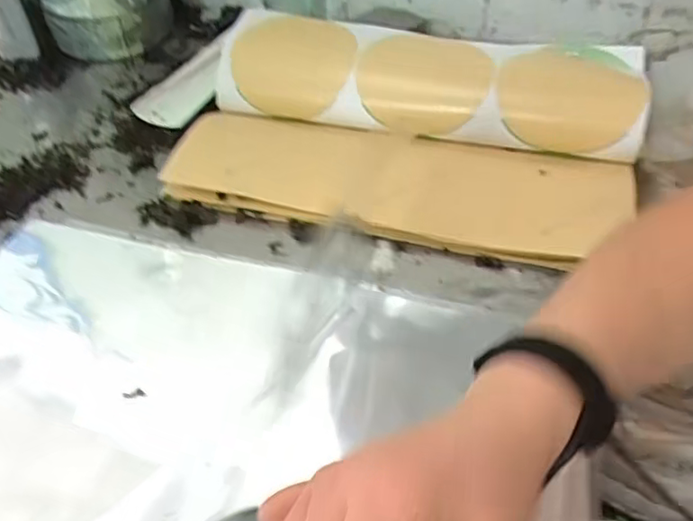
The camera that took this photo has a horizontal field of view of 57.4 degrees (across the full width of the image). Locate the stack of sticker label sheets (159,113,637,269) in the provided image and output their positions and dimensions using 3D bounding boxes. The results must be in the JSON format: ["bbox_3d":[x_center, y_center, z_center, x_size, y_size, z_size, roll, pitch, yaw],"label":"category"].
[{"bbox_3d":[0.052,-0.097,0.687,0.484,0.023,0.175,11,47,11],"label":"stack of sticker label sheets"}]

